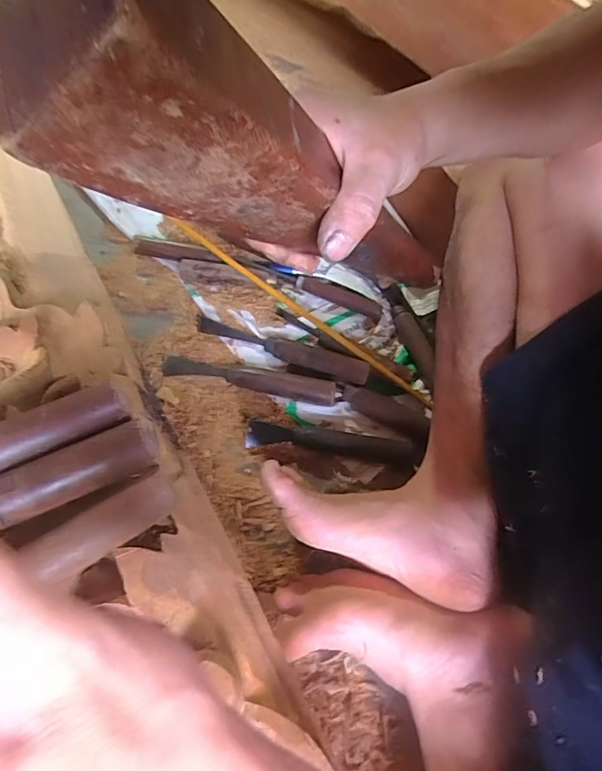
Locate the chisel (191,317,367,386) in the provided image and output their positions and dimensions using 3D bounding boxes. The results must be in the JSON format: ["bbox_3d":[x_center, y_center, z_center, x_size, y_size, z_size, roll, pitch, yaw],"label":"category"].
[{"bbox_3d":[-0.031,-0.047,0.567,0.228,0.023,0.035,20,56,9],"label":"chisel"}]

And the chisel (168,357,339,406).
[{"bbox_3d":[-0.063,-0.010,0.548,0.207,0.023,0.026,12,55,3],"label":"chisel"}]

